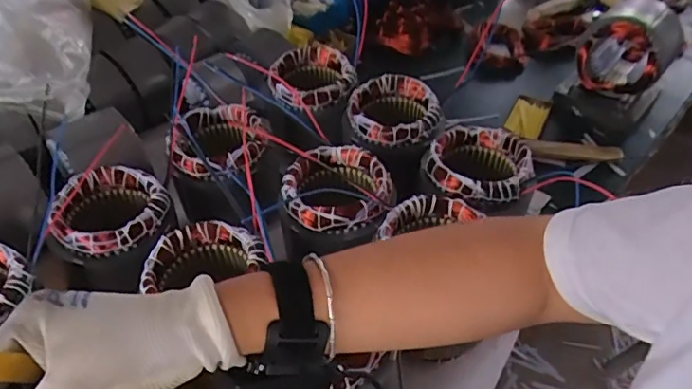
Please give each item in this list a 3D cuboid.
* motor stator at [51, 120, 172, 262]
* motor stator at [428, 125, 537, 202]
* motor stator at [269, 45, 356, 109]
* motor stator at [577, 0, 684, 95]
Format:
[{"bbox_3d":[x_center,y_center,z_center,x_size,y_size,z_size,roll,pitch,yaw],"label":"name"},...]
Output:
[{"bbox_3d":[-0.306,0.021,0.688,0.132,0.077,0.135,29,51,24],"label":"motor stator"},{"bbox_3d":[0.182,-0.032,0.743,0.130,0.066,0.127,23,49,18],"label":"motor stator"},{"bbox_3d":[-0.057,-0.189,0.886,0.128,0.063,0.129,1,45,-1],"label":"motor stator"},{"bbox_3d":[0.554,-0.285,1.051,0.159,0.145,0.161,31,52,25],"label":"motor stator"}]

